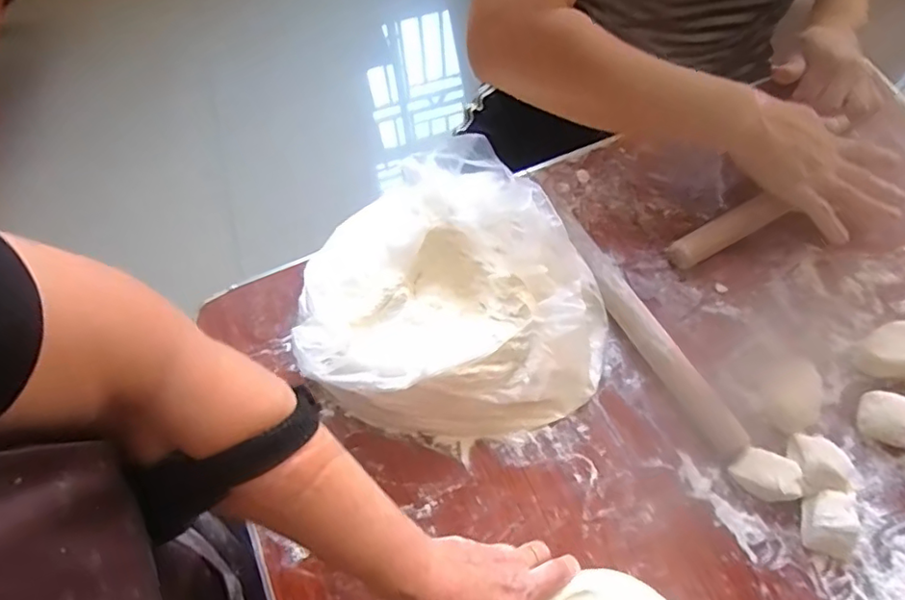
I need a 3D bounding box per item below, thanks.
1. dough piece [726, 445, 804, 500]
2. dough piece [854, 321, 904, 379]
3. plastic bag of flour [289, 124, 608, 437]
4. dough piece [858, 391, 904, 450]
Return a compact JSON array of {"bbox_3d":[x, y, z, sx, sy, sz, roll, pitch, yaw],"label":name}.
[{"bbox_3d":[0.239,0.135,0.453,0.043,0.033,0.033,23,68,12],"label":"dough piece"},{"bbox_3d":[0.372,0.043,0.496,0.061,0.032,0.039,-34,69,-13],"label":"dough piece"},{"bbox_3d":[0.011,0.003,0.487,0.230,0.104,0.228,25,69,13],"label":"plastic bag of flour"},{"bbox_3d":[0.348,0.094,0.466,0.044,0.037,0.035,17,67,9],"label":"dough piece"}]

